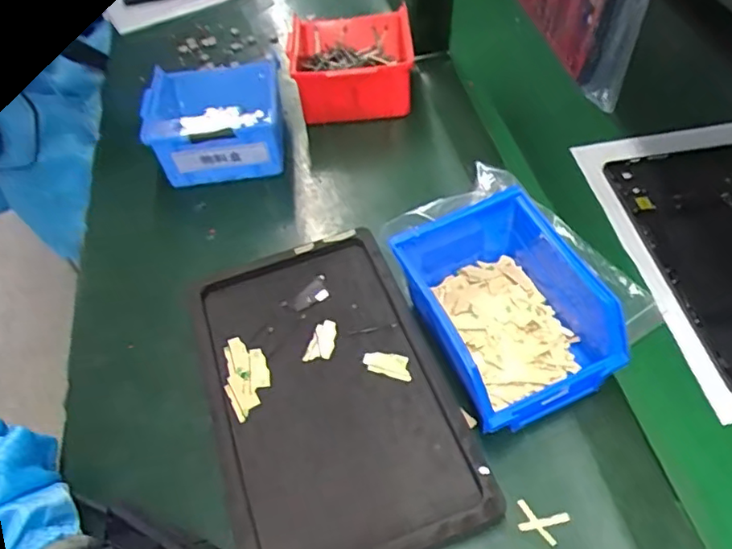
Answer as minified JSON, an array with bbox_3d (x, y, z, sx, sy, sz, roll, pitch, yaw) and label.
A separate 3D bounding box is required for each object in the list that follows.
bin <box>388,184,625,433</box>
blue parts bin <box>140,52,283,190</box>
[{"bbox_3d":[0.099,0.027,0.416,0.123,0.081,0.146,-17,54,-9],"label":"bin"},{"bbox_3d":[-0.154,-0.165,0.611,0.132,0.073,0.155,-8,53,-2],"label":"blue parts bin"}]

